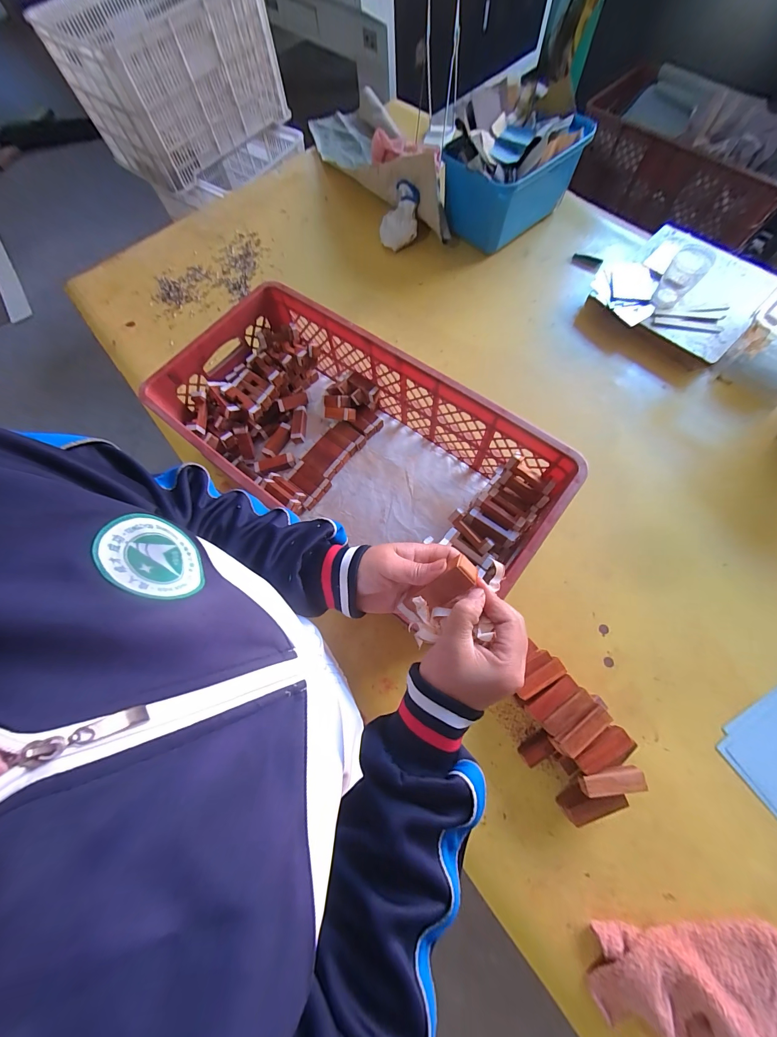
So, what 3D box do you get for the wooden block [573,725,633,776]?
[{"bbox_3d":[0.288,0.311,0.442,0.078,0.014,0.029,-27,72,-5],"label":"wooden block"}]

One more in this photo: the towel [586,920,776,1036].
[{"bbox_3d":[0.385,0.574,0.389,0.255,0.044,0.132,-5,72,2],"label":"towel"}]

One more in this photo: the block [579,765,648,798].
[{"bbox_3d":[0.293,0.345,0.432,0.078,0.015,0.025,-11,72,0],"label":"block"}]

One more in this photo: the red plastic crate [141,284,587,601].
[{"bbox_3d":[-0.062,-0.119,0.575,0.639,0.175,0.304,35,77,14],"label":"red plastic crate"}]

